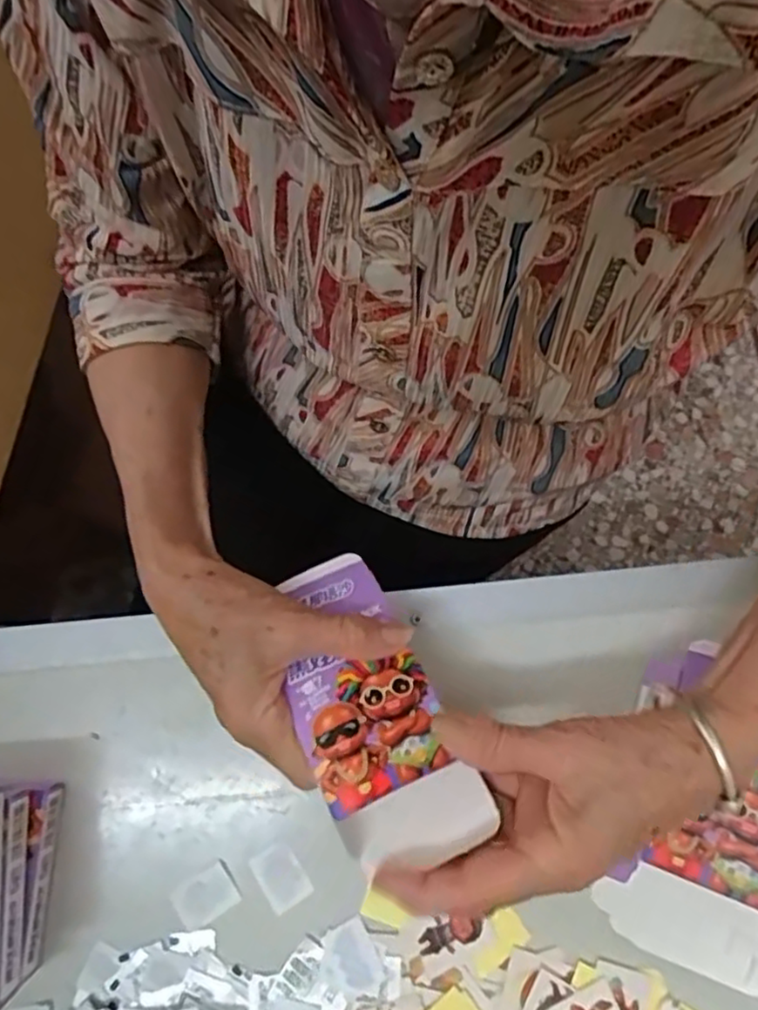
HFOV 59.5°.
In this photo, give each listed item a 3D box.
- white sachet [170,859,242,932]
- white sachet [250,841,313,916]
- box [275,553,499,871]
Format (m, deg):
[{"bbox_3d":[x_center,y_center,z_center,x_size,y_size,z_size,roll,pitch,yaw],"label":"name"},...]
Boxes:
[{"bbox_3d":[-0.092,0.207,0.351,0.032,0.005,0.024,-33,80,-6],"label":"white sachet"},{"bbox_3d":[-0.053,0.197,0.352,0.022,0.004,0.031,-35,80,-6],"label":"white sachet"},{"bbox_3d":[-0.005,0.089,0.312,0.065,0.027,0.145,-21,65,-5],"label":"box"}]

